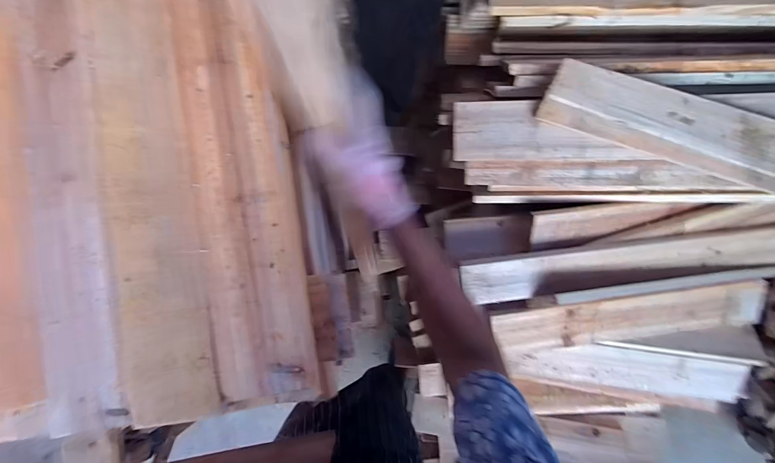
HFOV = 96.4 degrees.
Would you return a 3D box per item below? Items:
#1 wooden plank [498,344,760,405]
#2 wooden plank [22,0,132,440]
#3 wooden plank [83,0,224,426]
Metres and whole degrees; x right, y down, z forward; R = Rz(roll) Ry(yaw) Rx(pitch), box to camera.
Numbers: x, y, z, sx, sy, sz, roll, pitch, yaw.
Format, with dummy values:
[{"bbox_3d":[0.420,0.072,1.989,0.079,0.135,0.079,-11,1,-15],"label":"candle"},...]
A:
[{"bbox_3d":[0.464,0.268,0.669,0.470,0.025,0.123,8,122,-3],"label":"wooden plank"},{"bbox_3d":[-0.308,-0.084,0.329,0.076,0.011,0.531,-10,84,3],"label":"wooden plank"},{"bbox_3d":[-0.230,-0.074,0.327,0.092,0.015,0.484,-10,84,3],"label":"wooden plank"}]

